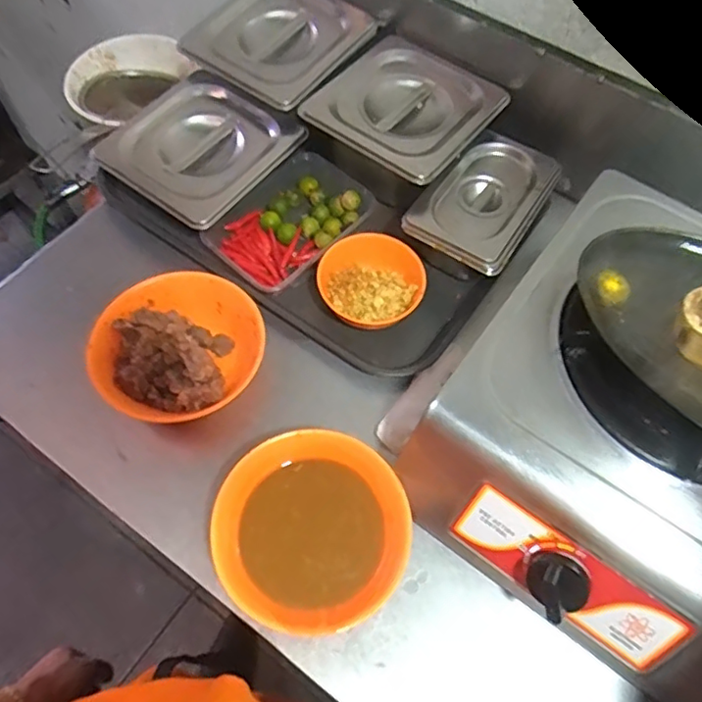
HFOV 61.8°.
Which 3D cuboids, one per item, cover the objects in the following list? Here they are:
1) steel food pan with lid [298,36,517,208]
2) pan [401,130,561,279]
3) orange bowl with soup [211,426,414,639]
[{"bbox_3d":[0.054,-0.248,0.642,0.166,0.077,0.176,35,66,15],"label":"steel food pan with lid"},{"bbox_3d":[0.141,-0.155,0.625,0.111,0.052,0.181,30,64,13],"label":"pan"},{"bbox_3d":[-0.032,0.153,0.490,0.151,0.070,0.149,1,62,-2],"label":"orange bowl with soup"}]

